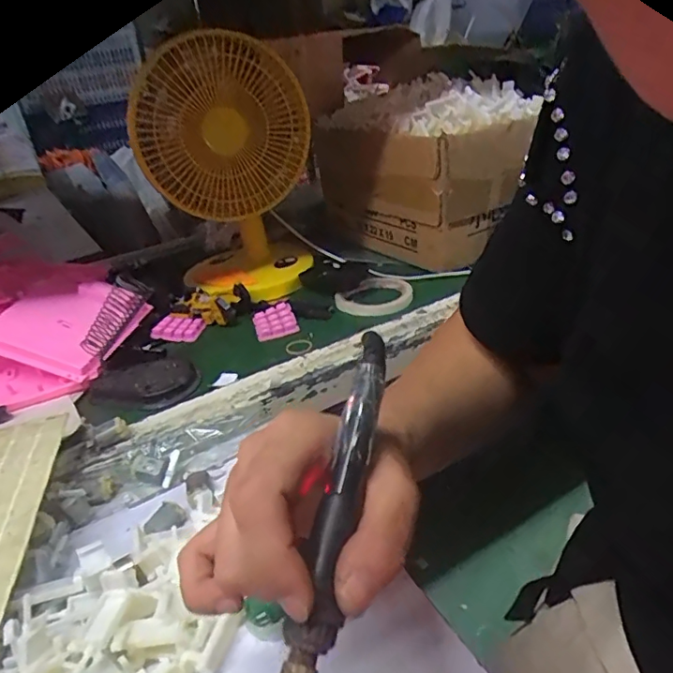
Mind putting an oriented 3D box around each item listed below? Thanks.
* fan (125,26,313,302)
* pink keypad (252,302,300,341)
[{"bbox_3d":[-0.132,-0.225,0.721,0.191,0.303,0.198,-8,29,-1],"label":"fan"},{"bbox_3d":[-0.077,-0.019,0.661,0.050,0.014,0.059,-14,30,-12],"label":"pink keypad"}]

